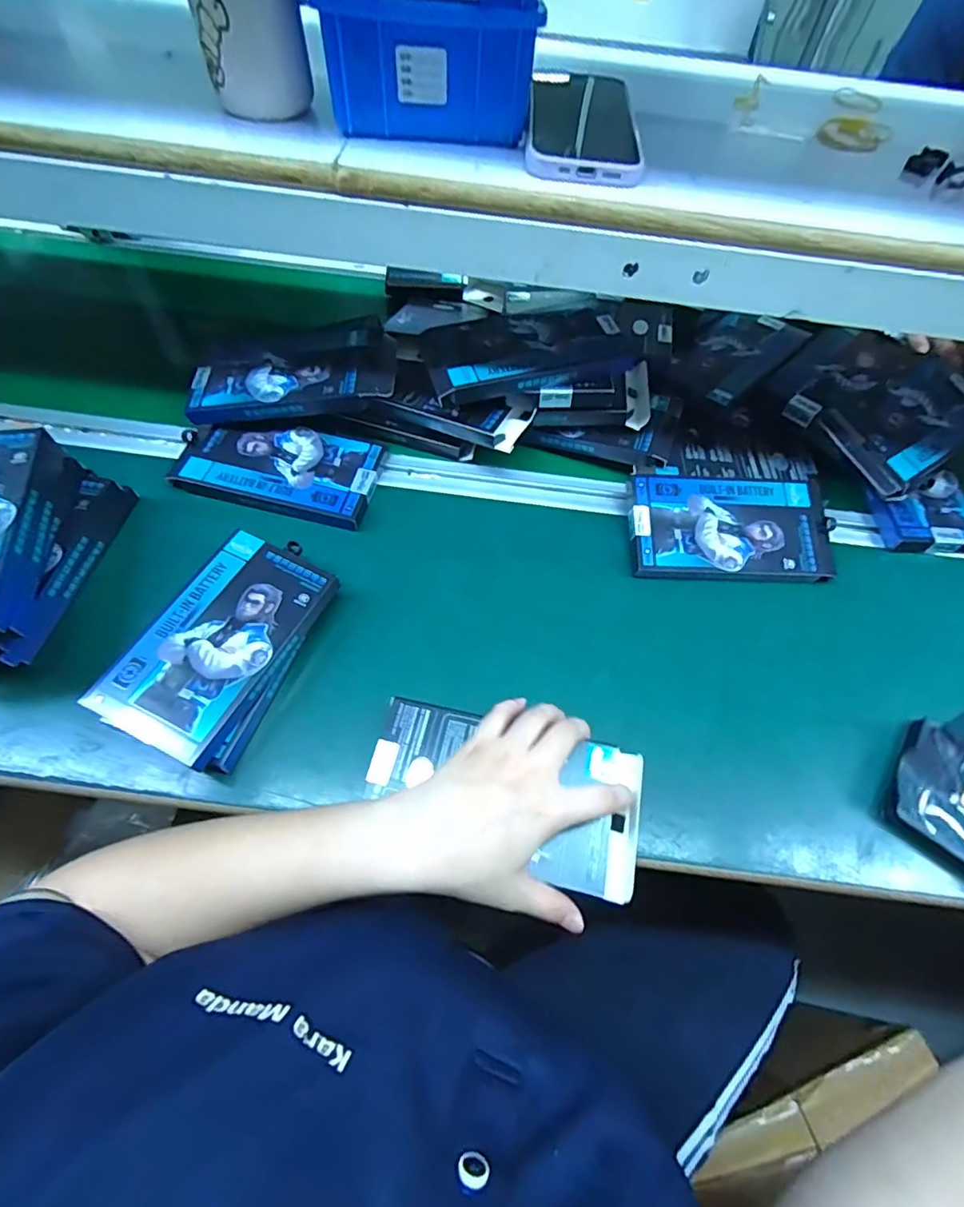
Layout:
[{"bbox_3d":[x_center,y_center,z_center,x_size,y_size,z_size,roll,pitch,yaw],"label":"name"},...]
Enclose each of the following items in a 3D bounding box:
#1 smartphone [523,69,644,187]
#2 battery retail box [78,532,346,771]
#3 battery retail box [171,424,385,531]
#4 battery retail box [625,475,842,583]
[{"bbox_3d":[0.069,-0.329,0.365,0.075,0.018,0.149,10,59,-6],"label":"smartphone"},{"bbox_3d":[-0.192,0.024,0.385,0.094,0.020,0.164,25,61,10],"label":"battery retail box"},{"bbox_3d":[-0.185,-0.129,0.496,0.174,0.024,0.104,14,59,4],"label":"battery retail box"},{"bbox_3d":[0.225,-0.068,0.480,0.178,0.025,0.098,1,64,-1],"label":"battery retail box"}]

